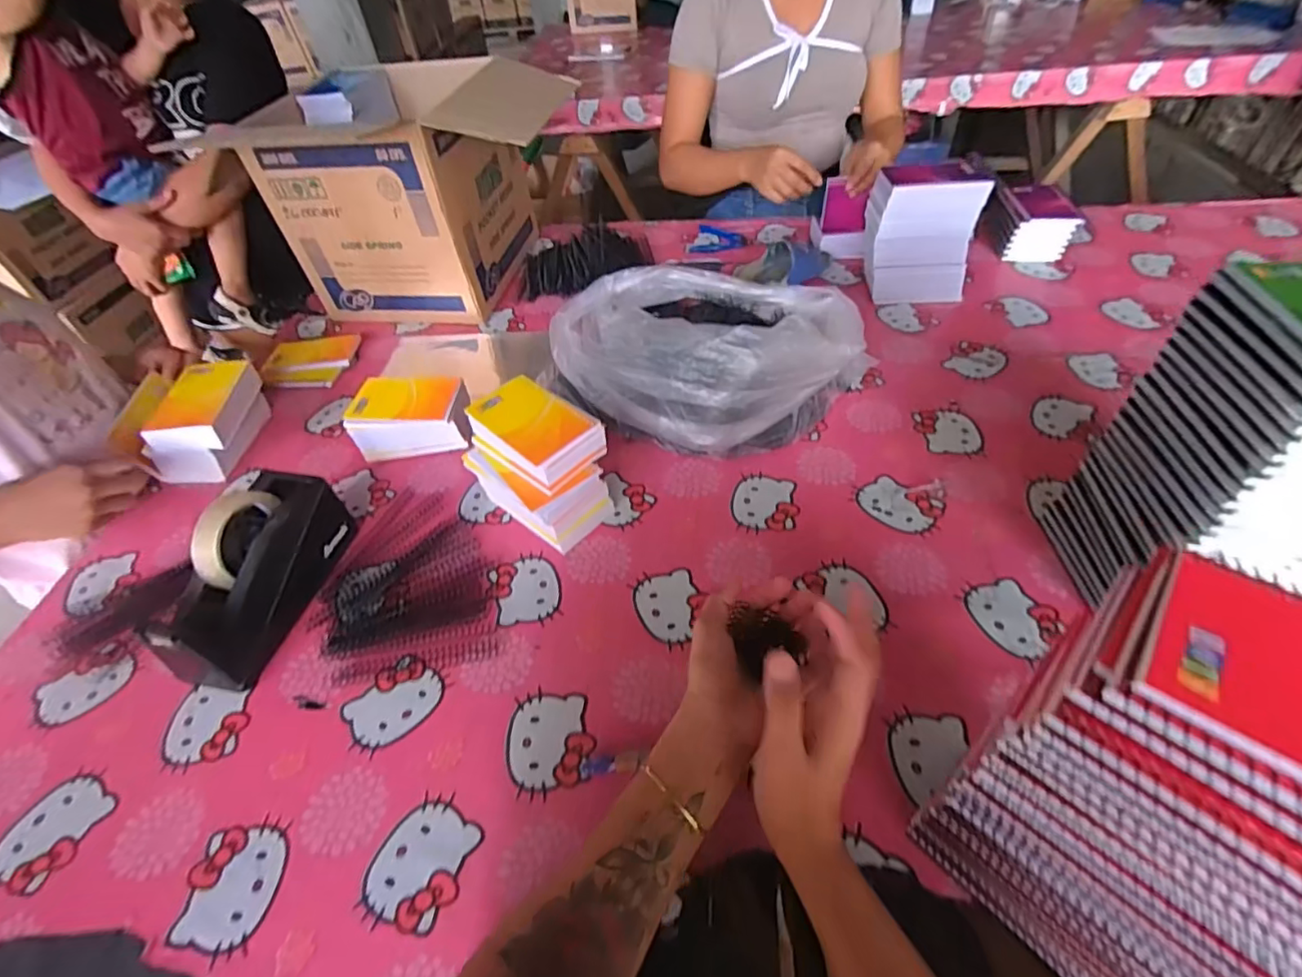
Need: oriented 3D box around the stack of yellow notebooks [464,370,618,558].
[{"bbox_3d":[-0.126,-0.024,0.634,0.150,0.119,0.113,33,58,30],"label":"stack of yellow notebooks"}]

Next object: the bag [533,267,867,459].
[{"bbox_3d":[0.067,-0.193,0.752,0.367,0.149,0.289,26,55,26],"label":"bag"}]

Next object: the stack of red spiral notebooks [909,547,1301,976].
[{"bbox_3d":[0.254,0.177,0.310,0.104,0.288,0.147,-38,55,-26],"label":"stack of red spiral notebooks"}]

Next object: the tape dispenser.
[{"bbox_3d":[-0.383,0.080,0.574,0.069,0.121,0.205,7,49,12],"label":"tape dispenser"}]

